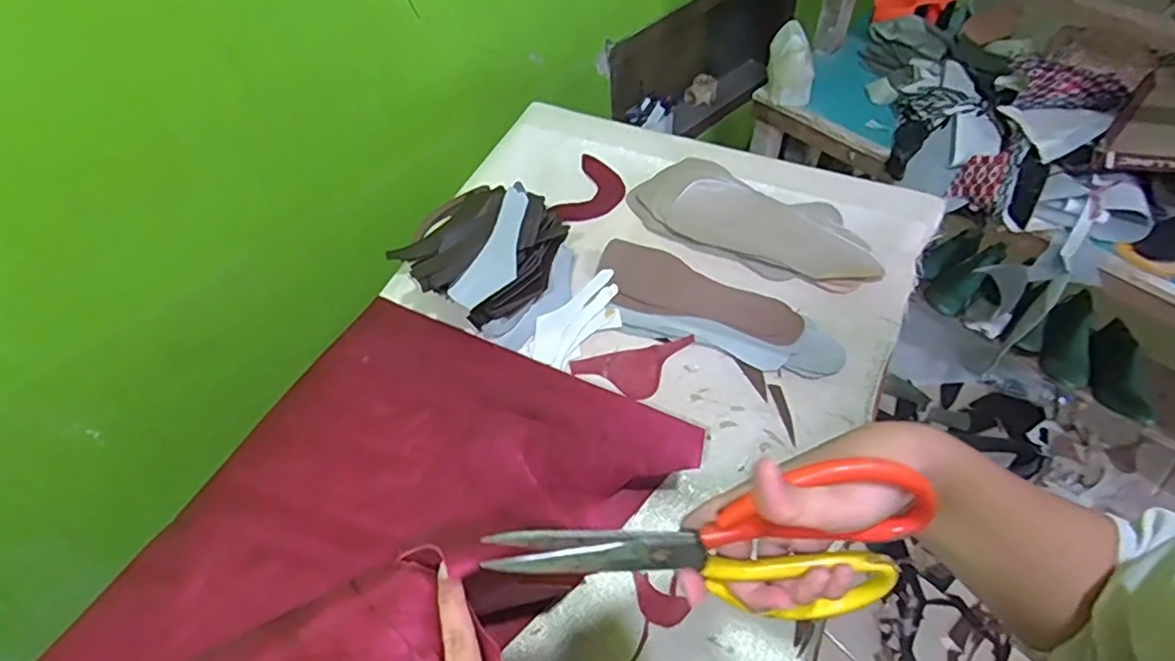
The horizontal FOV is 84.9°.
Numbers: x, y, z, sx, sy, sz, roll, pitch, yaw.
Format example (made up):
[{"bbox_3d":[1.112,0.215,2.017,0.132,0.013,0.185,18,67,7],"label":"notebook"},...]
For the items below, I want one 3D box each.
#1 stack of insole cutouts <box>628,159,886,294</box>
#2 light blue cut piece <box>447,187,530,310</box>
[{"bbox_3d":[0.211,-0.142,0.828,0.328,0.039,0.131,21,59,20],"label":"stack of insole cutouts"},{"bbox_3d":[-0.098,-0.093,0.724,0.054,0.021,0.148,17,73,17],"label":"light blue cut piece"}]

